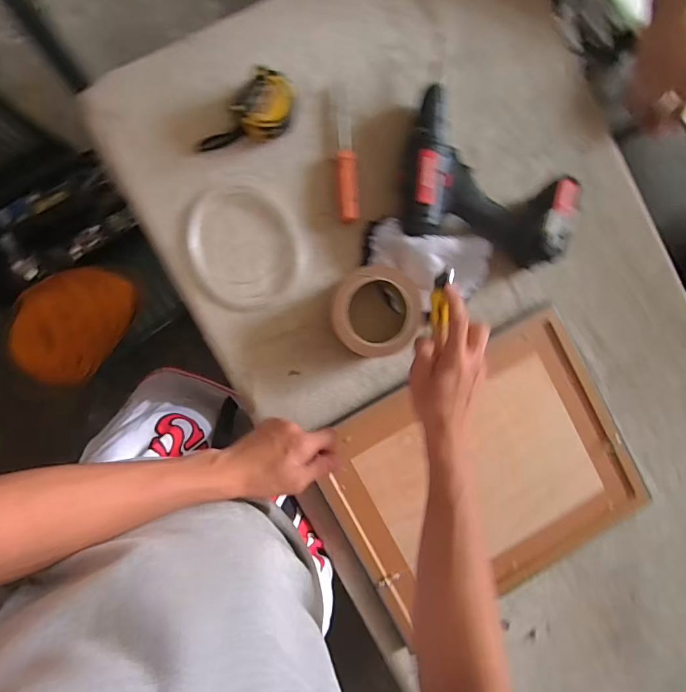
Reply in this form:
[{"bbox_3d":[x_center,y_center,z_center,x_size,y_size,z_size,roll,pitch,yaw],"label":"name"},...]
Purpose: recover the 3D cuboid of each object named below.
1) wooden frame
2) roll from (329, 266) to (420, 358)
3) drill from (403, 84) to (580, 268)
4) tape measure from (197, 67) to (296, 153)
[{"bbox_3d":[0.181,0.171,0.567,0.382,0.015,0.302,-28,93,-4],"label":"wooden frame"},{"bbox_3d":[0.038,-0.044,0.531,0.103,0.054,0.110,0,91,-5],"label":"roll"},{"bbox_3d":[0.179,-0.207,0.534,0.207,0.066,0.174,16,90,-5],"label":"drill"},{"bbox_3d":[-0.110,-0.272,0.524,0.060,0.034,0.126,41,88,-4],"label":"tape measure"}]

